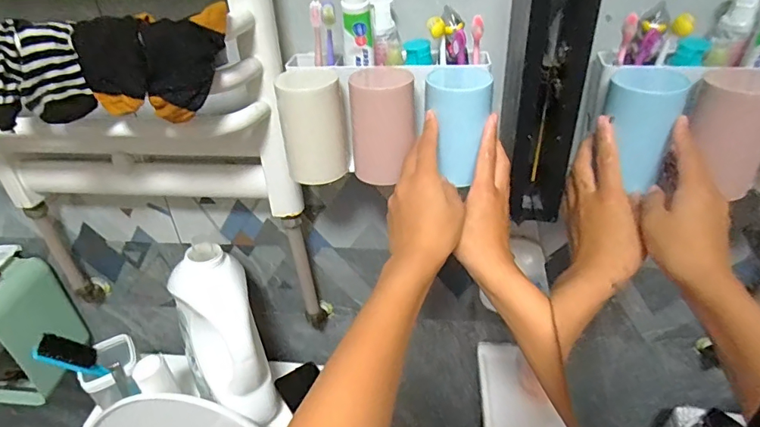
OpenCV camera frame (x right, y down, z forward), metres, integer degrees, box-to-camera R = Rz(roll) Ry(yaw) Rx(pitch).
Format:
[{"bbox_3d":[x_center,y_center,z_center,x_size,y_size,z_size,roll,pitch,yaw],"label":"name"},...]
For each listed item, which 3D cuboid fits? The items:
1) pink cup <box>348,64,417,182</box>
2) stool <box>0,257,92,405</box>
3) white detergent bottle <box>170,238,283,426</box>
[{"bbox_3d":[0.003,-0.097,0.510,0.071,0.112,0.061,-3,34,0],"label":"pink cup"},{"bbox_3d":[-0.658,0.200,0.799,0.203,0.214,0.166,3,34,9],"label":"stool"},{"bbox_3d":[-0.223,0.175,0.665,0.102,0.261,0.086,-19,10,-22],"label":"white detergent bottle"}]

